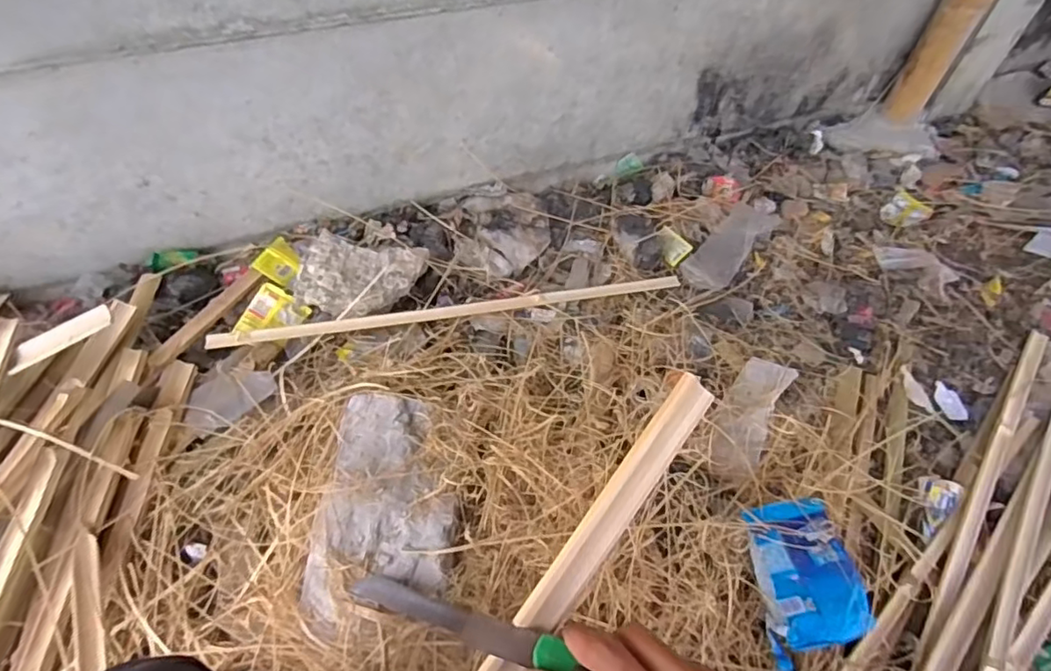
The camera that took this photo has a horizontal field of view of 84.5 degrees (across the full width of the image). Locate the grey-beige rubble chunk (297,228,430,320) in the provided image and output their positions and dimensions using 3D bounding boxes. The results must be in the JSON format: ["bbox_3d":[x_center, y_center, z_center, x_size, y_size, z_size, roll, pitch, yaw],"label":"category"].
[{"bbox_3d":[-0.319,-0.118,1.111,0.216,0.062,0.171,4,54,6],"label":"grey-beige rubble chunk"}]

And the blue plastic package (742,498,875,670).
[{"bbox_3d":[0.392,0.342,0.817,0.141,0.051,0.212,1,52,-2],"label":"blue plastic package"}]

